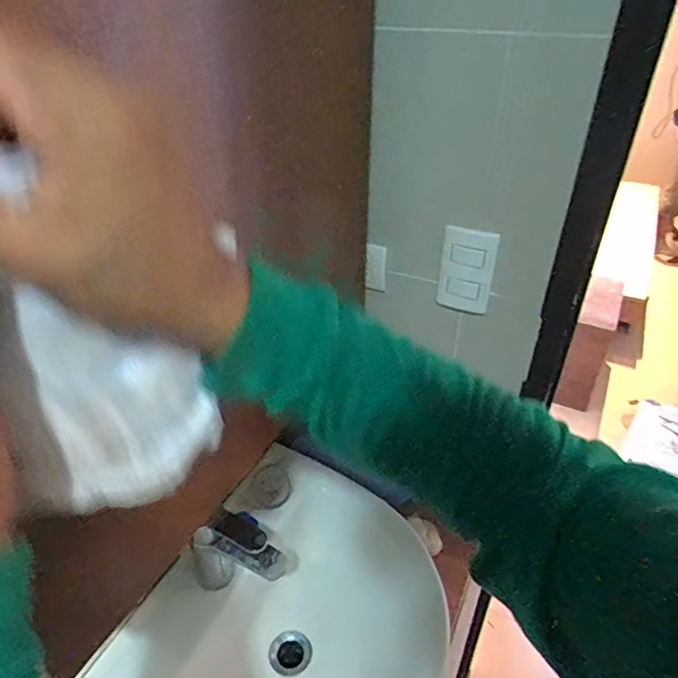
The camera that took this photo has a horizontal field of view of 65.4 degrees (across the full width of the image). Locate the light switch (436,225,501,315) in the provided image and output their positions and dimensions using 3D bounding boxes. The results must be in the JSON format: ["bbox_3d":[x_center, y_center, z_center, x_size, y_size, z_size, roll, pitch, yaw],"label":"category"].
[{"bbox_3d":[0.168,-0.088,0.700,0.073,0.120,0.012,23,41,30],"label":"light switch"}]

